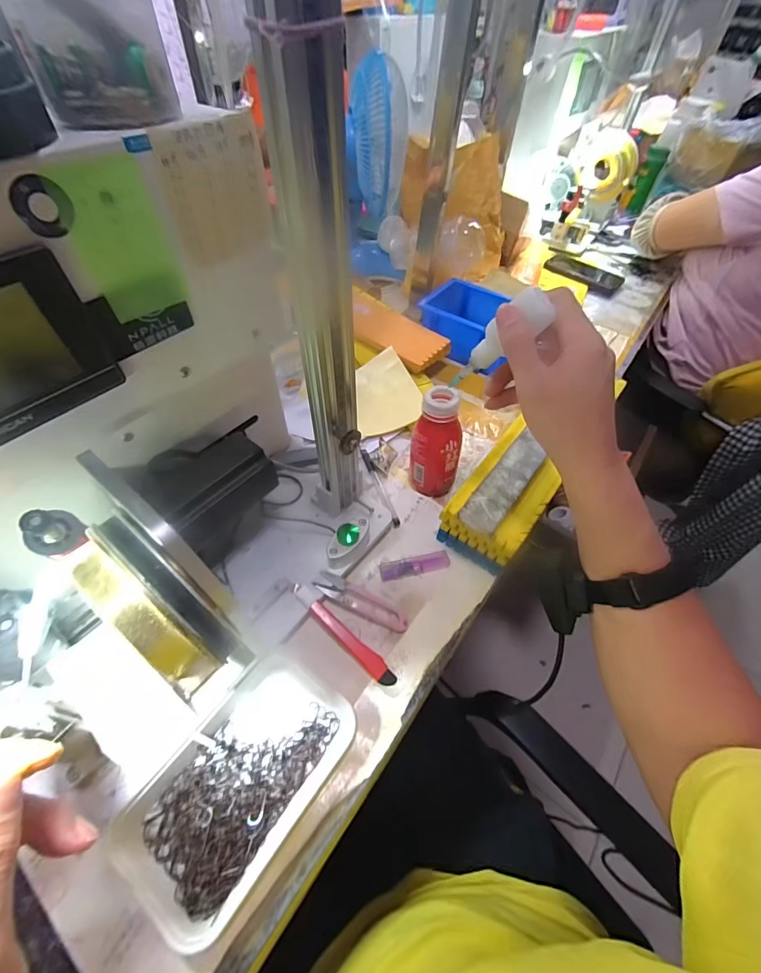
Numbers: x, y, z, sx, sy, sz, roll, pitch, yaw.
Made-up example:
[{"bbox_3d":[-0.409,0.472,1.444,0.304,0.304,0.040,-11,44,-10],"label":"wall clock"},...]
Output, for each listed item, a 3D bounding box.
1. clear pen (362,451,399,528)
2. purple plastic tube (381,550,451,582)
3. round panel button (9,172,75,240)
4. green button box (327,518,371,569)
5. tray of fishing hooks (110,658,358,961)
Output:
[{"bbox_3d":[-0.001,-0.003,0.492,0.012,0.017,0.120,-16,56,-14],"label":"clear pen"},{"bbox_3d":[0.037,0.086,0.433,0.076,0.007,0.022,-10,54,-10],"label":"purple plastic tube"},{"bbox_3d":[-0.169,-0.140,0.199,0.006,0.026,0.026,22,55,13],"label":"round panel button"},{"bbox_3d":[-0.034,0.060,0.419,0.025,0.033,0.059,34,59,20],"label":"green button box"},{"bbox_3d":[-0.108,0.226,0.314,0.107,0.024,0.170,31,58,19],"label":"tray of fishing hooks"}]

